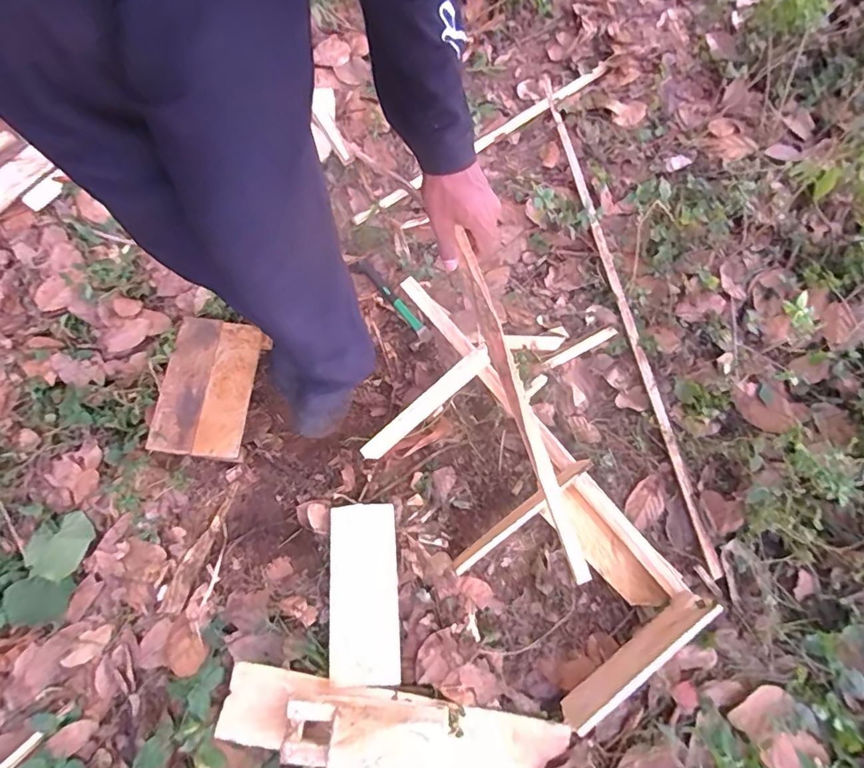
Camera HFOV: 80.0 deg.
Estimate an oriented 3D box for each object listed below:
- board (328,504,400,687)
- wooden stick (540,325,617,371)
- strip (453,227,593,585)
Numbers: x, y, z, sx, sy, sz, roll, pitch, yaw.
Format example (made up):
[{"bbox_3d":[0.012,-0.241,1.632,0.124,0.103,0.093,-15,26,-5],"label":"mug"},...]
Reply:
[{"bbox_3d":[-0.127,0.377,0.943,0.122,0.025,0.303,-5,70,-2],"label":"board"},{"bbox_3d":[0.322,-0.079,1.130,0.181,0.017,0.026,-26,73,-9],"label":"wooden stick"},{"bbox_3d":[0.111,0.046,0.607,0.021,0.025,0.434,-23,100,-8],"label":"strip"}]

